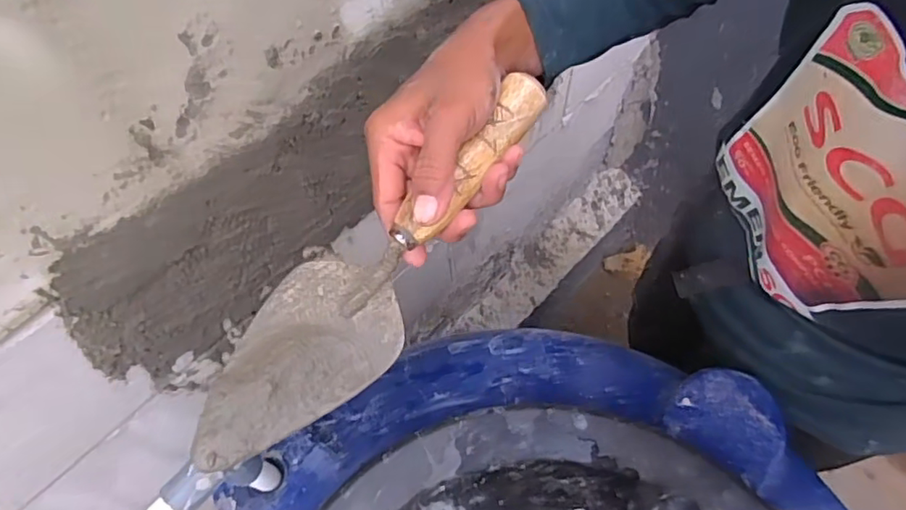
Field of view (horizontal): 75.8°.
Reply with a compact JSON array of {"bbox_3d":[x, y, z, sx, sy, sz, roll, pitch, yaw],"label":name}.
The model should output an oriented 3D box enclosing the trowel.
[{"bbox_3d":[-0.049,0.008,0.381,0.081,0.057,0.299,41,88,22],"label":"trowel"}]

